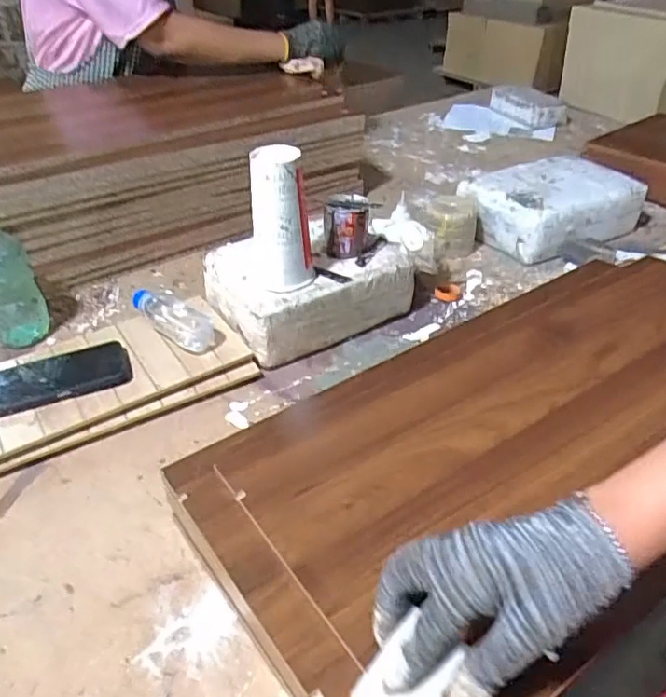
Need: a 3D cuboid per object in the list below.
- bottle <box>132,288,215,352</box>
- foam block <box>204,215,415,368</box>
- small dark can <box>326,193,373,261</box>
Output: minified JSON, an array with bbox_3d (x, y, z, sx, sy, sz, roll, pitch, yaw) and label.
[{"bbox_3d":[-0.223,-0.040,0.791,0.153,0.044,0.048,23,45,26],"label":"bottle"},{"bbox_3d":[-0.034,-0.096,0.865,0.269,0.109,0.190,-22,44,-25],"label":"foam block"},{"bbox_3d":[0.021,-0.177,0.836,0.068,0.075,0.061,-3,39,-3],"label":"small dark can"}]

